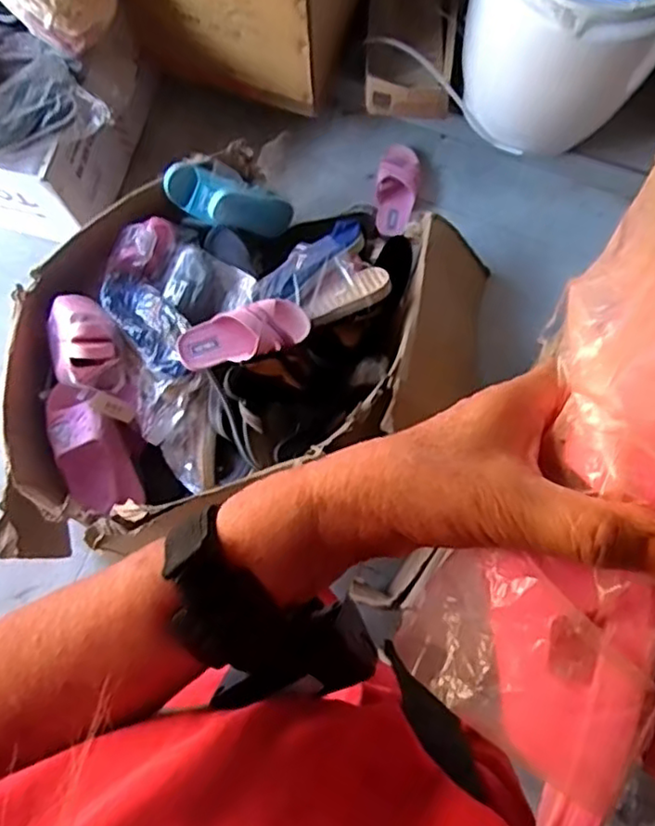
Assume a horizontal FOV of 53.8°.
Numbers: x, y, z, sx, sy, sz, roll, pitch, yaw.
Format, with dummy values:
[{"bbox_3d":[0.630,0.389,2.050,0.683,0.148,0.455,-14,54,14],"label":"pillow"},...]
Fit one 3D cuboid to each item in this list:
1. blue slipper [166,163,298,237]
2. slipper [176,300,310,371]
[{"bbox_3d":[-0.180,-0.410,1.275,0.283,0.070,0.093,7,74,-39],"label":"blue slipper"},{"bbox_3d":[-0.141,-0.129,1.105,0.222,0.076,0.099,-19,78,-3],"label":"slipper"}]

